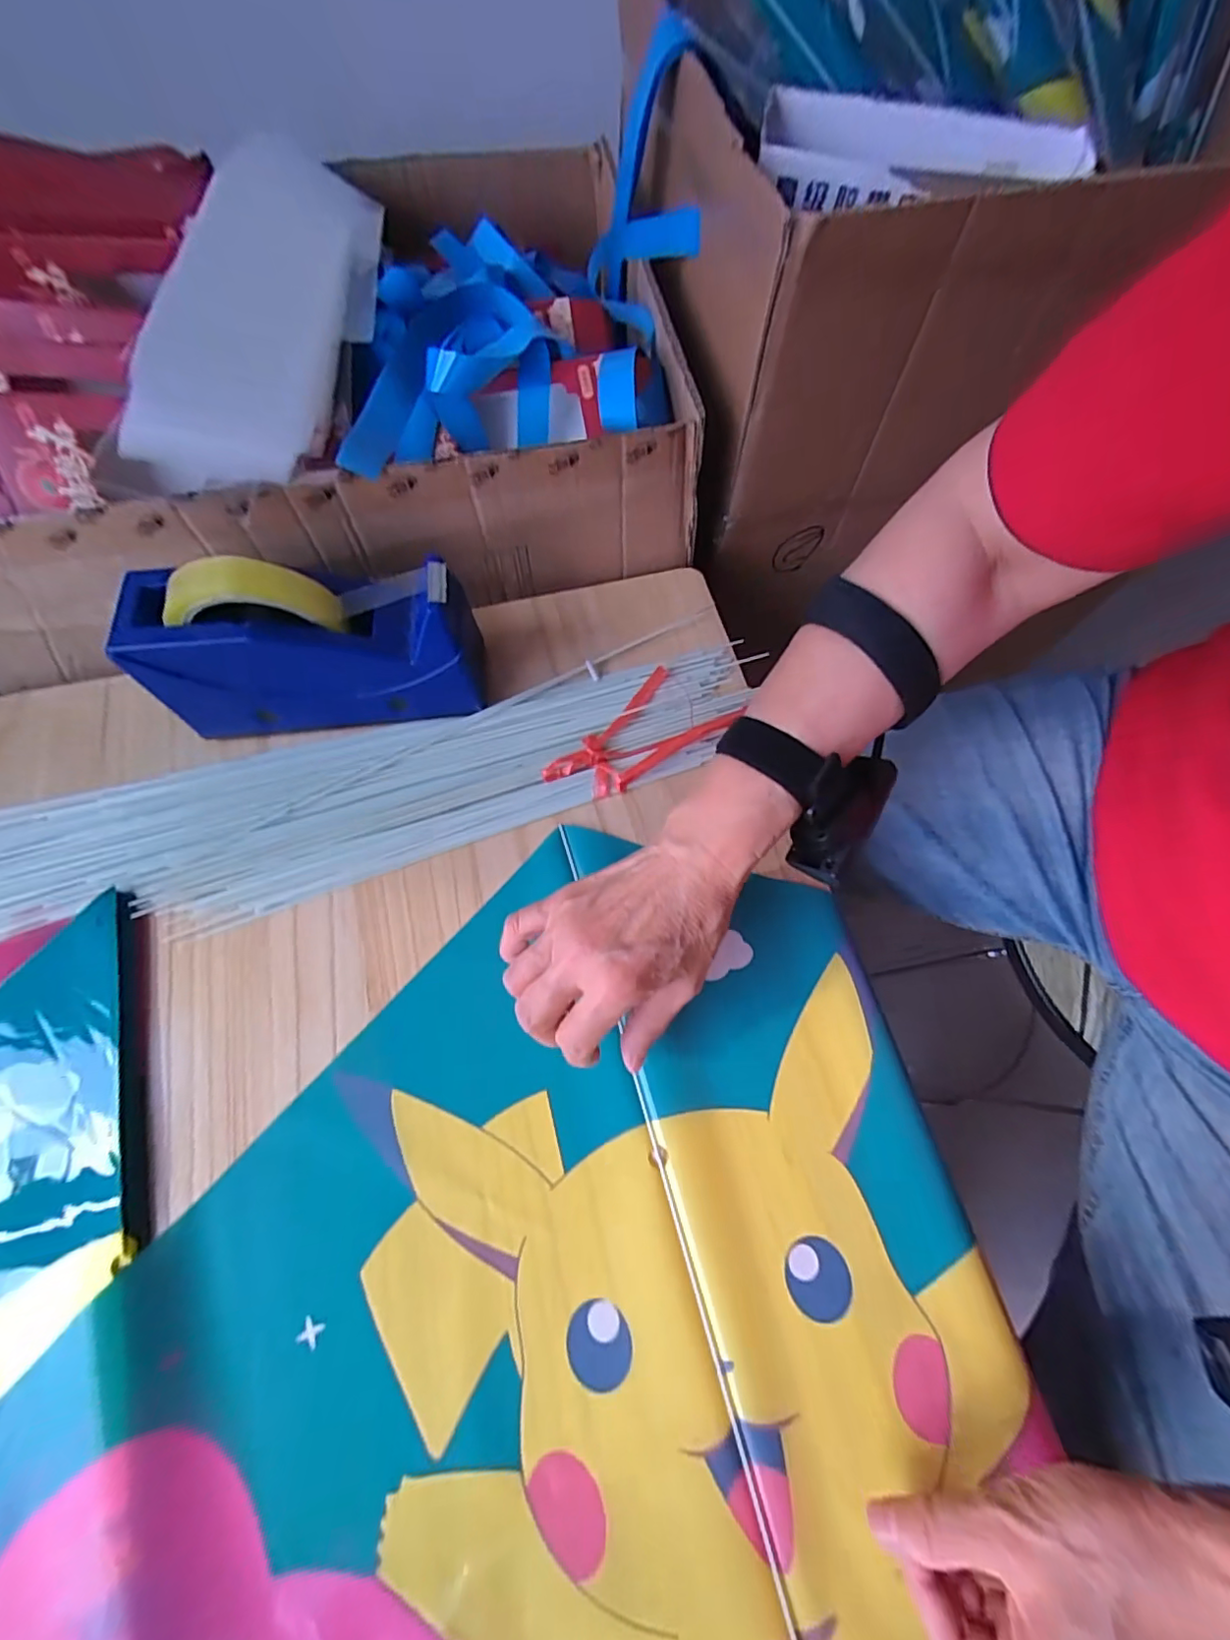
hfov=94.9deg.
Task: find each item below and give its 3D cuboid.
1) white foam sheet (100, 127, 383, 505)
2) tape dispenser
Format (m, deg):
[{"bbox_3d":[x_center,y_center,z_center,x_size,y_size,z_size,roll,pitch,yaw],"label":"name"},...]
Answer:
[{"bbox_3d":[-0.240,-0.380,0.401,0.121,0.042,0.383,5,69,1],"label":"white foam sheet"},{"bbox_3d":[-0.193,-0.116,0.370,0.207,0.111,0.068,-5,69,-3],"label":"tape dispenser"}]

